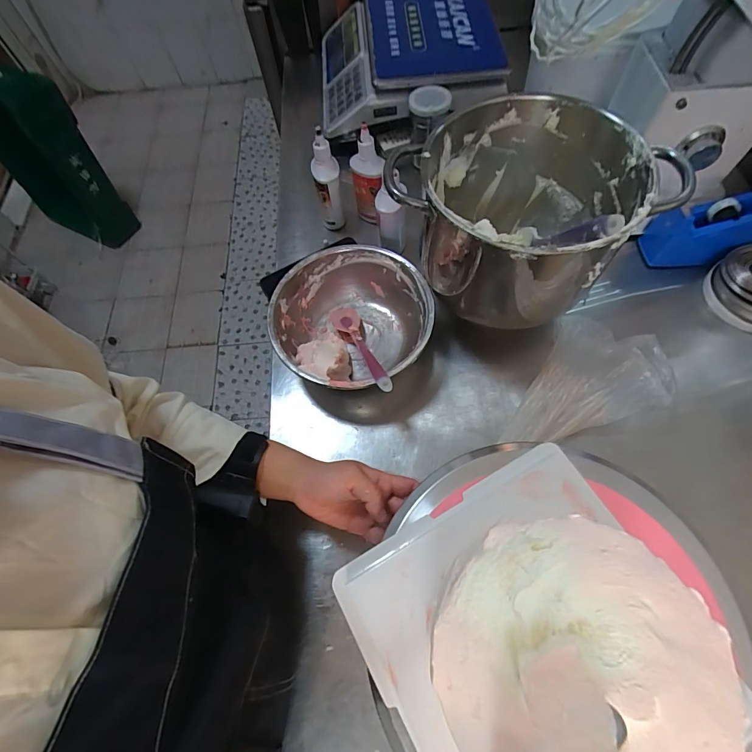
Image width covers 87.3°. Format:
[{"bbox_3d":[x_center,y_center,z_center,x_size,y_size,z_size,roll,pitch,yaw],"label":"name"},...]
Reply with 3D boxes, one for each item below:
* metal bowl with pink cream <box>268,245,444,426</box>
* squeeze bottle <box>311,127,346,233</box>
[{"bbox_3d":[-0.024,-0.054,0.551,0.211,0.114,0.228,-18,66,-5],"label":"metal bowl with pink cream"},{"bbox_3d":[-0.074,-0.290,0.608,0.038,0.166,0.038,-9,66,-1],"label":"squeeze bottle"}]

